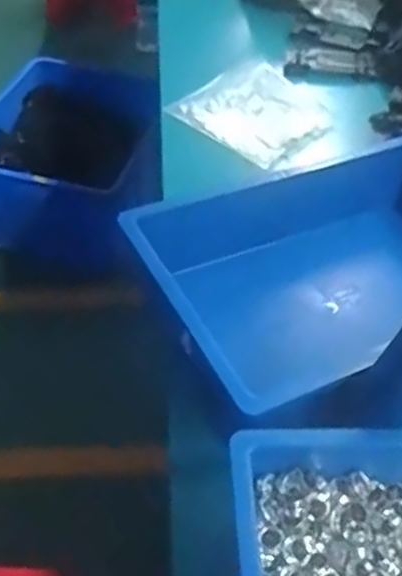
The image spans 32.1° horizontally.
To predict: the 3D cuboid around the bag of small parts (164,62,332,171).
[{"bbox_3d":[0.089,-0.307,1.195,0.238,0.038,0.230,37,49,21],"label":"bag of small parts"}]

